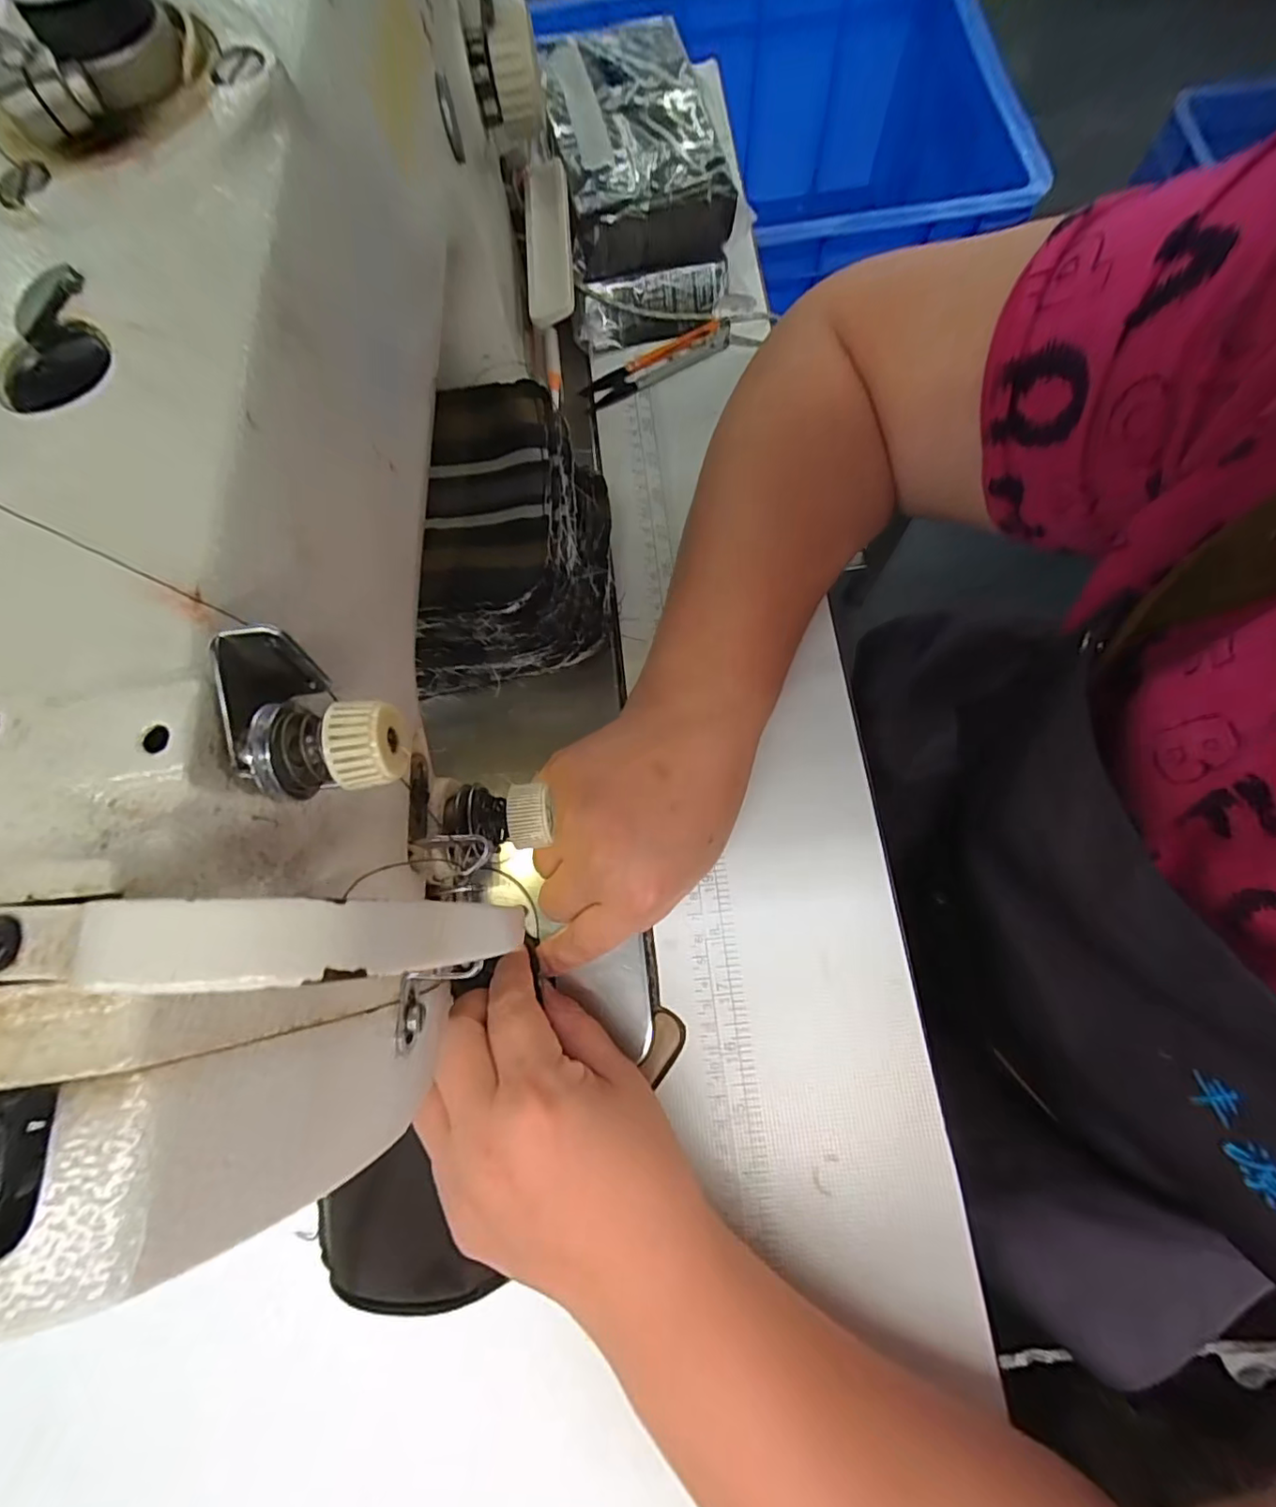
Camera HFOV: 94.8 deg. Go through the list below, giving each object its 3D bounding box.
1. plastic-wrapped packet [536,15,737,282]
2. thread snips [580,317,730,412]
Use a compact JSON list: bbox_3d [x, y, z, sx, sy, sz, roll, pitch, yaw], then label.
[{"bbox_3d":[-0.003,-0.356,0.359,0.094,0.071,0.142,-13,74,0],"label":"plastic-wrapped packet"},{"bbox_3d":[0.012,-0.246,0.367,0.098,0.012,0.023,-27,74,-4],"label":"thread snips"}]

